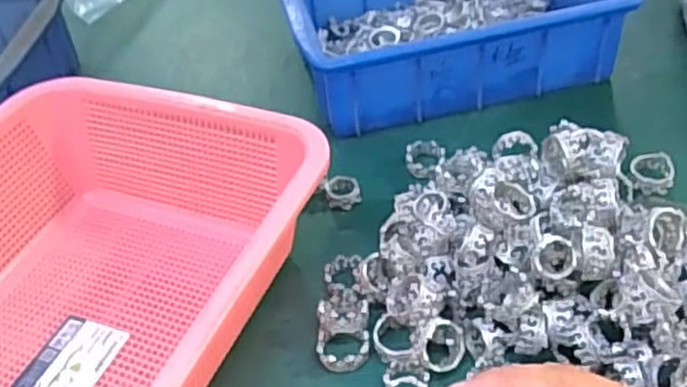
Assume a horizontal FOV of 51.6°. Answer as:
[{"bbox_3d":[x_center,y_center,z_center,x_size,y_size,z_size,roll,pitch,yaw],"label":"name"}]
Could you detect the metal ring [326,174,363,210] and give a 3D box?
[{"bbox_3d":[0.000,-0.001,0.473,0.022,0.012,0.022,-3,45,3],"label":"metal ring"}]

